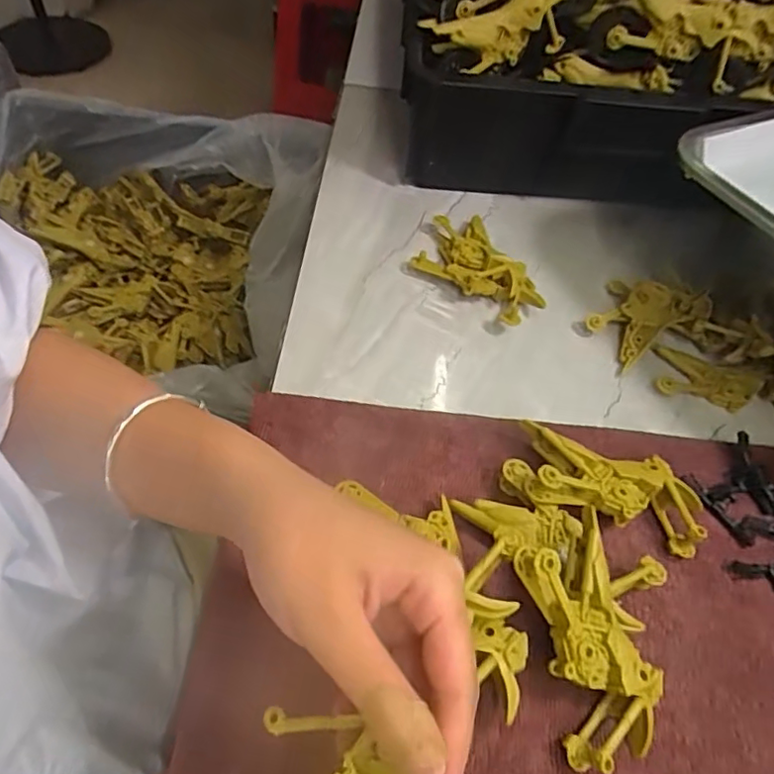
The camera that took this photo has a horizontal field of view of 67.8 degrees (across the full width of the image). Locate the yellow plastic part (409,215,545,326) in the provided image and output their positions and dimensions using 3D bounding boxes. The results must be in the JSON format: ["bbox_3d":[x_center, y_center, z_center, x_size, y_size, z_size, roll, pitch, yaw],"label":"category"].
[{"bbox_3d":[0.072,-0.094,0.434,0.108,0.026,0.069,36,60,21],"label":"yellow plastic part"}]

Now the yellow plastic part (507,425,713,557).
[{"bbox_3d":[0.121,0.053,0.319,0.106,0.033,0.046,16,55,8],"label":"yellow plastic part"}]

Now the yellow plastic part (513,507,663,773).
[{"bbox_3d":[0.092,0.112,0.258,0.047,0.019,0.095,-14,81,-13],"label":"yellow plastic part"}]

